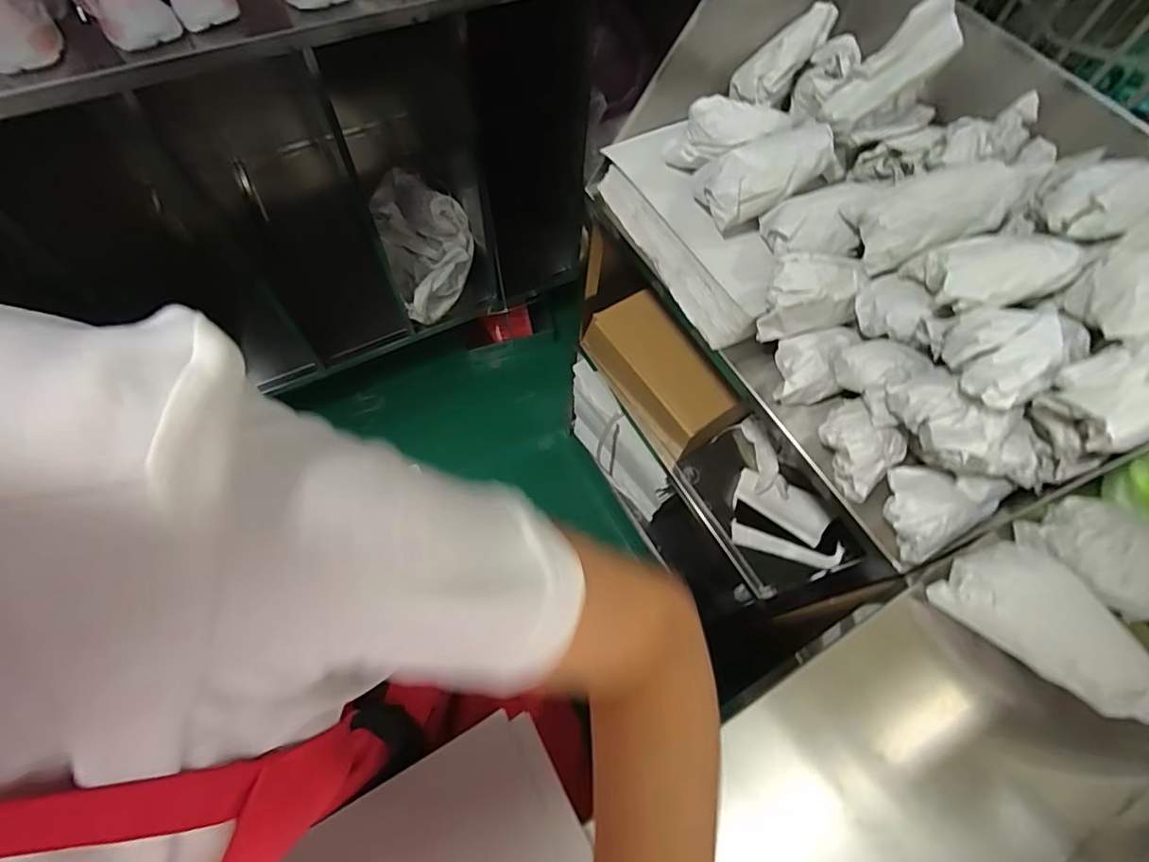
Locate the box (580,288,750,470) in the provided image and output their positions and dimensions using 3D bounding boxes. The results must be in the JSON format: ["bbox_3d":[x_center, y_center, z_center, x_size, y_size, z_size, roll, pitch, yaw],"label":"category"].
[{"bbox_3d":[0.159,-0.104,0.967,0.150,0.128,0.287,-33,71,-16],"label":"box"}]

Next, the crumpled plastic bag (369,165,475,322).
[{"bbox_3d":[-0.356,-0.466,1.273,0.197,0.138,0.420,-20,68,-12],"label":"crumpled plastic bag"}]

